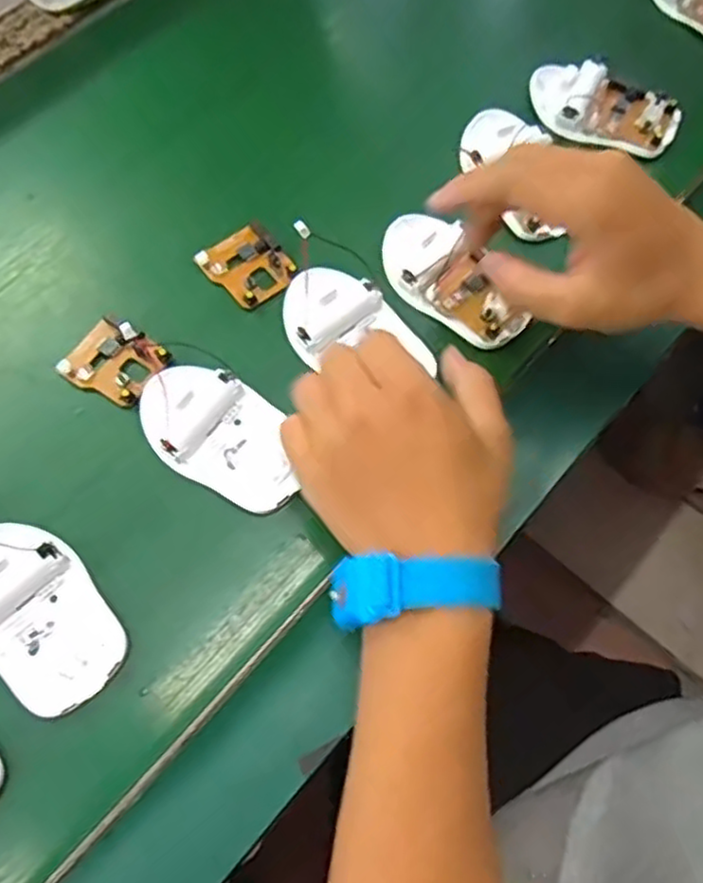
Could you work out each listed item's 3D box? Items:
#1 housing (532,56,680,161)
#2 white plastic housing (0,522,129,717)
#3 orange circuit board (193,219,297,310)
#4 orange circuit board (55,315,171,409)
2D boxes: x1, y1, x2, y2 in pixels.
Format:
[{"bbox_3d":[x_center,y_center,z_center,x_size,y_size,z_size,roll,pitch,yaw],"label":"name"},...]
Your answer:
[{"bbox_3d":[0.168,-0.225,0.466,0.099,0.023,0.052,19,68,8],"label":"housing"},{"bbox_3d":[-0.151,0.082,0.336,0.056,0.017,0.093,-35,71,-14],"label":"white plastic housing"},{"bbox_3d":[-0.061,-0.105,0.421,0.045,0.006,0.050,-36,71,-14],"label":"orange circuit board"},{"bbox_3d":[-0.132,-0.044,0.397,0.049,0.010,0.045,33,71,13],"label":"orange circuit board"}]

